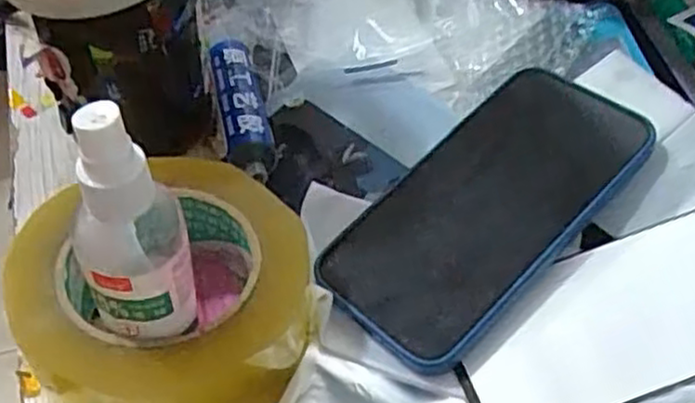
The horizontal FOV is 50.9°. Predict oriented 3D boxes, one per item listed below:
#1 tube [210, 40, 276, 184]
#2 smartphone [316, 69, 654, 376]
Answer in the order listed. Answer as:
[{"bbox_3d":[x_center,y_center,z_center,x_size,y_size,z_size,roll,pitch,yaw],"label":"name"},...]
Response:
[{"bbox_3d":[-0.056,-0.049,0.389,0.025,0.018,0.097,-8,49,-10],"label":"tube"},{"bbox_3d":[0.064,0.000,0.340,0.163,0.012,0.080,-42,61,-17],"label":"smartphone"}]

